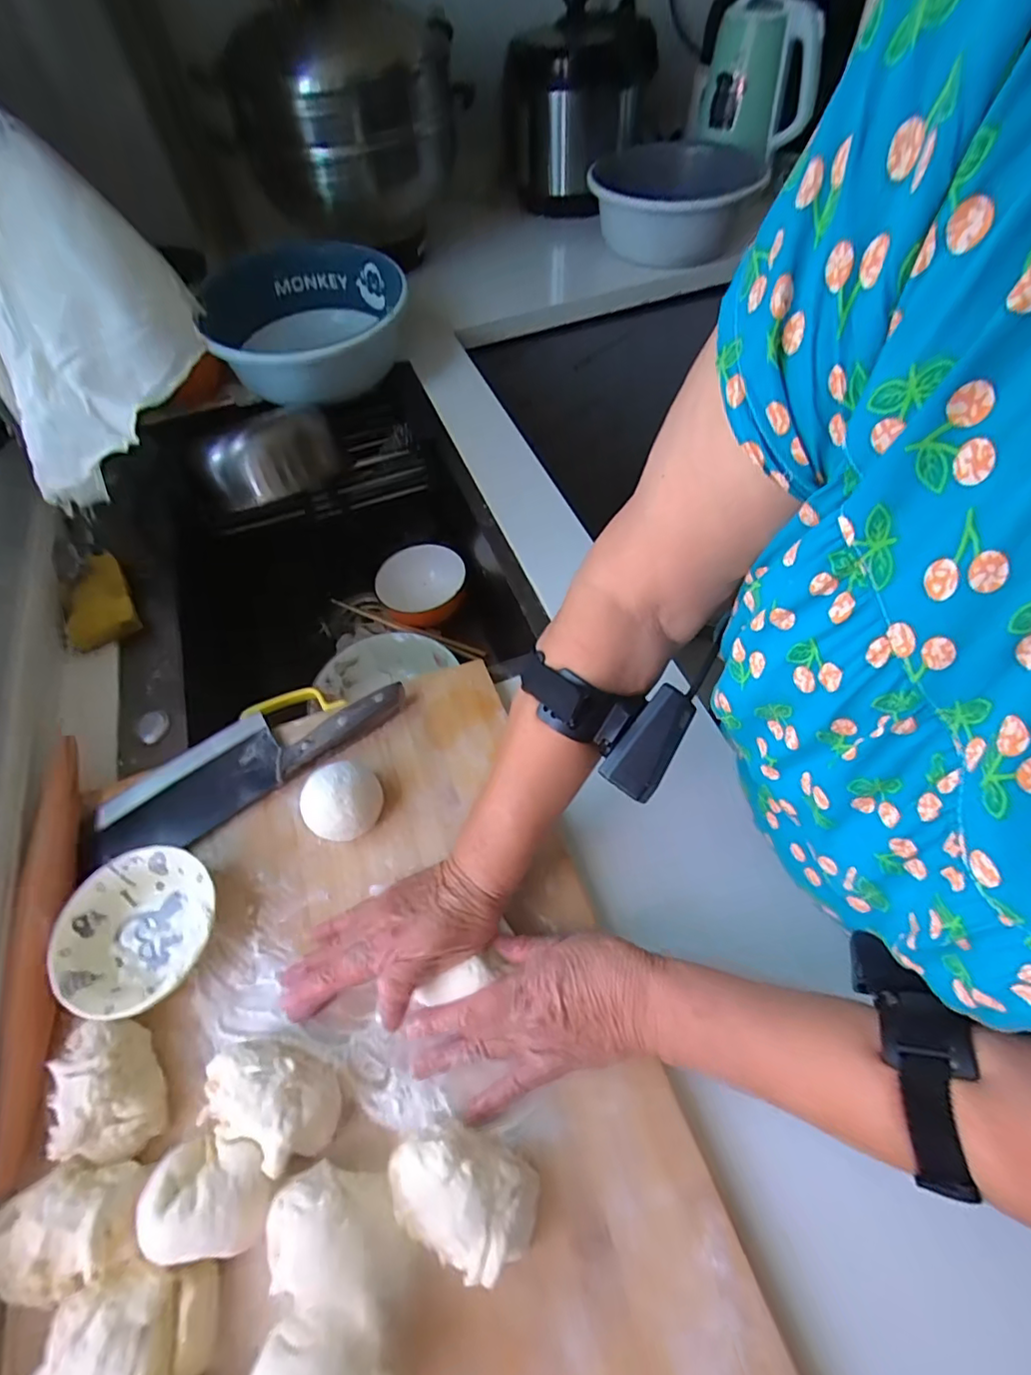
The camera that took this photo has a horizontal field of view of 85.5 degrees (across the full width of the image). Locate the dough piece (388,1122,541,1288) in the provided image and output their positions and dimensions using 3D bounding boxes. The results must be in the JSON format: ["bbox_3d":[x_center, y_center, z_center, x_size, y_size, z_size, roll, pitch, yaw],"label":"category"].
[{"bbox_3d":[-0.030,0.285,0.314,0.082,0.047,0.051,18,61,15],"label":"dough piece"}]

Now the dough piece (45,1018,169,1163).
[{"bbox_3d":[-0.255,0.251,0.350,0.053,0.043,0.075,-18,58,-7],"label":"dough piece"}]

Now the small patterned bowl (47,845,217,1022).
[{"bbox_3d":[-0.268,0.177,0.406,0.105,0.036,0.108,-1,56,2],"label":"small patterned bowl"}]

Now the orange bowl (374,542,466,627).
[{"bbox_3d":[-0.133,-0.143,0.852,0.123,0.082,0.134,-2,58,3],"label":"orange bowl"}]

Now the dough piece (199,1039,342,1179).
[{"bbox_3d":[-0.149,0.251,0.343,0.083,0.048,0.050,21,61,16],"label":"dough piece"}]

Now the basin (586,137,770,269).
[{"bbox_3d":[0.296,-0.910,1.045,0.293,0.109,0.317,11,57,10],"label":"basin"}]

